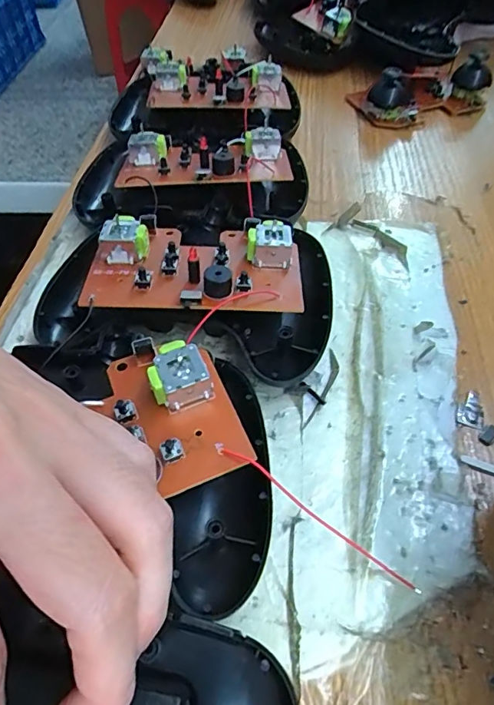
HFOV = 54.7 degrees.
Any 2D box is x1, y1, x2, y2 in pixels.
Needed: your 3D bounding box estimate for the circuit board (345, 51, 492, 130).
[{"bbox_3d":[0.128,-0.194,0.345,0.093,0.032,0.057,-19,53,-12],"label":"circuit board"}]

